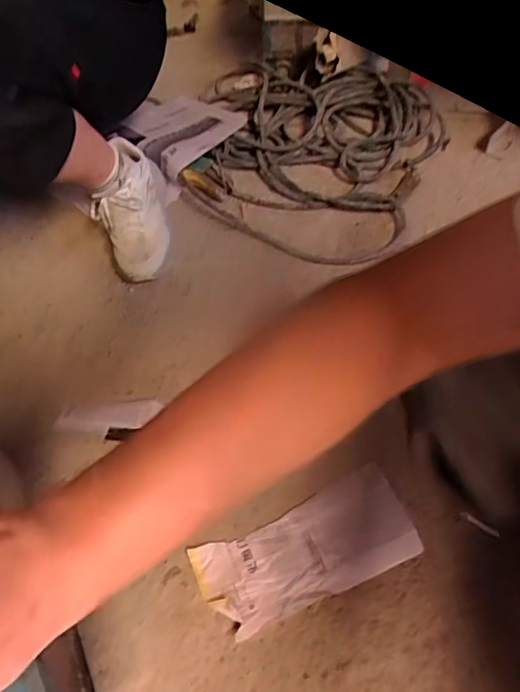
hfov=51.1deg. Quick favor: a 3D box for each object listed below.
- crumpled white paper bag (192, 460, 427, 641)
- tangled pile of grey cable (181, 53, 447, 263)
[{"bbox_3d":[0.060,0.257,0.683,0.267,0.013,0.121,-23,56,-12],"label":"crumpled white paper bag"},{"bbox_3d":[0.113,-0.406,1.085,0.484,0.045,0.496,4,64,-9],"label":"tangled pile of grey cable"}]

